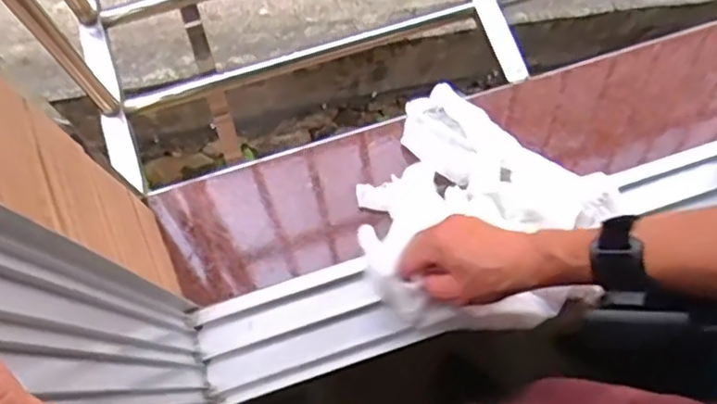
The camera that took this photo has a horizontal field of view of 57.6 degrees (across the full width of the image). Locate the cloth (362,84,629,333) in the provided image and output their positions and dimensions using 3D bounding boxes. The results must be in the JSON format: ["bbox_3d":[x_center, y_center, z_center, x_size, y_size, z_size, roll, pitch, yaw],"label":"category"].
[{"bbox_3d":[0.111,0.019,0.633,0.240,0.111,0.233,37,77,8],"label":"cloth"}]

